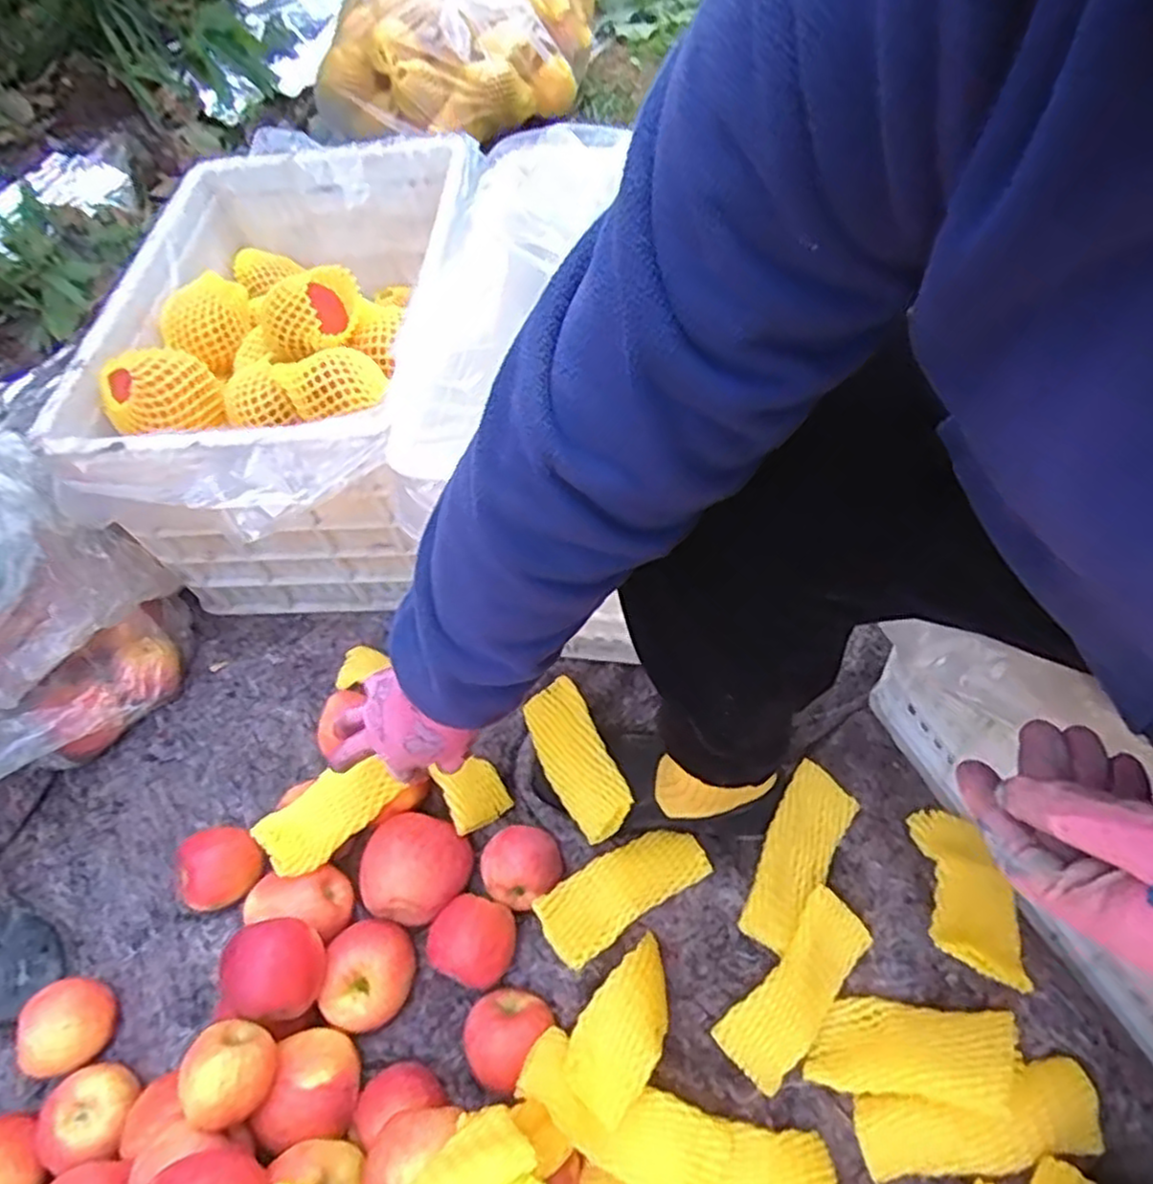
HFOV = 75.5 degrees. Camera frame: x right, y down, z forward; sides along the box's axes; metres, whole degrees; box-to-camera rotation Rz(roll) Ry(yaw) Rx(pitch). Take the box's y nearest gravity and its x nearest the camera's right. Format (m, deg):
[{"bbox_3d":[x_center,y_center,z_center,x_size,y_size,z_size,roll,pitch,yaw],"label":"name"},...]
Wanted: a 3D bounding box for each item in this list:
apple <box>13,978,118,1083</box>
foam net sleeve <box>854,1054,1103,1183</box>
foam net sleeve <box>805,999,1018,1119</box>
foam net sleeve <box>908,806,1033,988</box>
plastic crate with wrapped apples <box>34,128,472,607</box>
[{"bbox_3d":[-0.418,0.361,0.618,0.069,0.056,0.065,-35,60,-17],"label":"apple"},{"bbox_3d":[0.270,0.358,0.502,0.153,0.029,0.052,-20,55,11],"label":"foam net sleeve"},{"bbox_3d":[0.236,0.330,0.538,0.141,0.042,0.061,-23,45,39],"label":"foam net sleeve"},{"bbox_3d":[0.306,0.235,0.592,0.059,0.023,0.142,-1,39,4],"label":"foam net sleeve"},{"bbox_3d":[-0.295,-0.230,0.859,0.337,0.302,0.535,0,56,5],"label":"plastic crate with wrapped apples"}]

